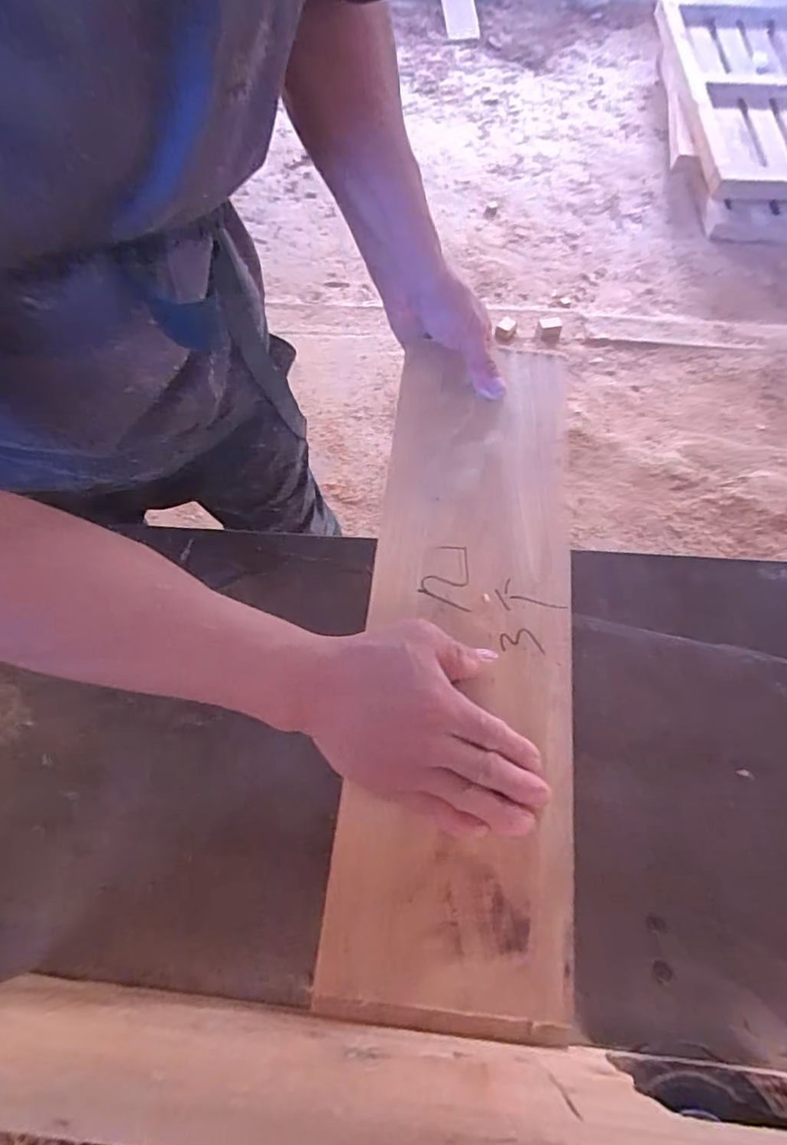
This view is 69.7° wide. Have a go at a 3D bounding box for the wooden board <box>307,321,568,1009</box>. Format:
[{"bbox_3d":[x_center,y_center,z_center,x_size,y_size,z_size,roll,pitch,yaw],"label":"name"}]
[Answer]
[{"bbox_3d":[0.056,0.028,0.431,0.150,0.012,0.499,7,66,0],"label":"wooden board"}]

